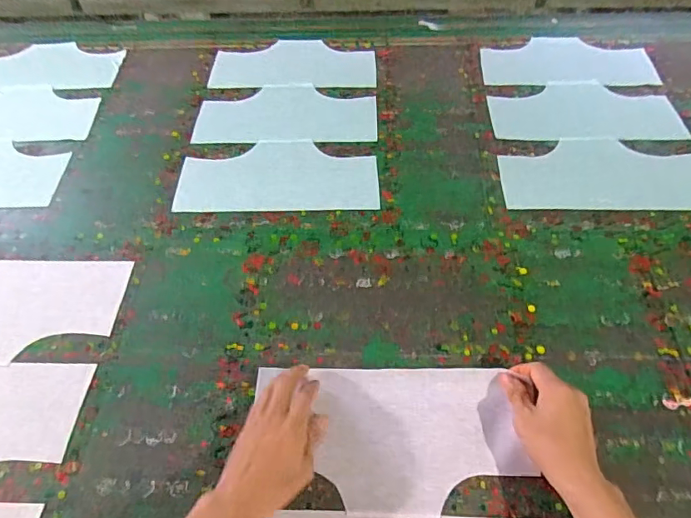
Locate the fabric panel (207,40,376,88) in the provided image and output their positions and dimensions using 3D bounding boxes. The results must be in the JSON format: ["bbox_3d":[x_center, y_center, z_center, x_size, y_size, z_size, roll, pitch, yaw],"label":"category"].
[{"bbox_3d":[-0.097,-0.375,0.942,0.304,0.006,0.151,2,54,5],"label":"fabric panel"}]

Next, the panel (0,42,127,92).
[{"bbox_3d":[-0.597,-0.380,0.969,0.315,0.008,0.147,1,58,8],"label":"panel"}]

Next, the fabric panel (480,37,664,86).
[{"bbox_3d":[0.404,-0.361,0.902,0.297,0.008,0.132,0,60,3],"label":"fabric panel"}]

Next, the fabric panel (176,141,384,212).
[{"bbox_3d":[-0.105,-0.133,0.775,0.305,0.005,0.149,-1,53,4],"label":"fabric panel"}]

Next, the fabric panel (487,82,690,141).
[{"bbox_3d":[0.395,-0.250,0.829,0.292,0.006,0.152,-2,53,3],"label":"fabric panel"}]

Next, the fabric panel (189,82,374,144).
[{"bbox_3d":[-0.101,-0.253,0.855,0.306,0.005,0.148,0,54,6],"label":"fabric panel"}]

